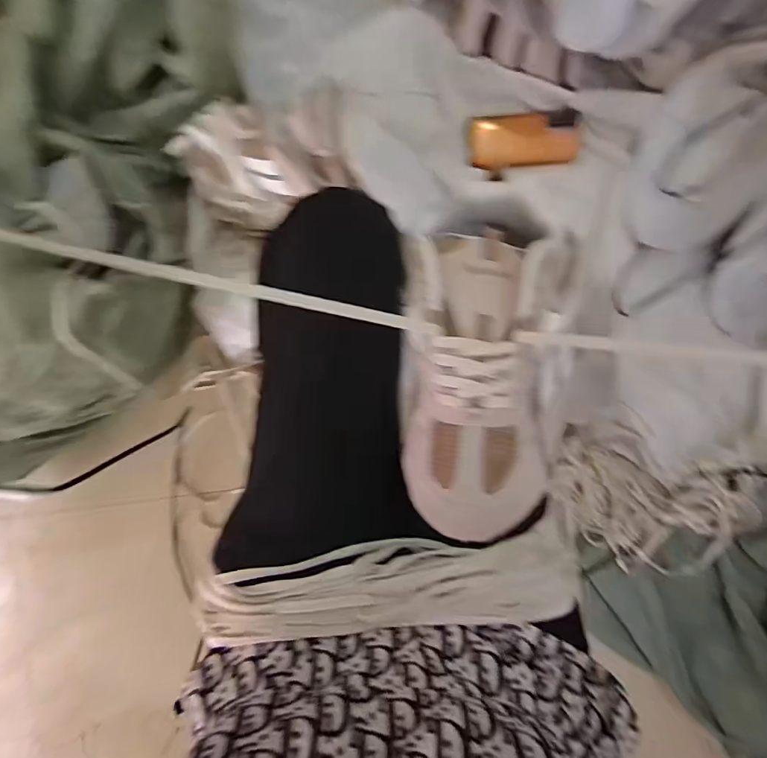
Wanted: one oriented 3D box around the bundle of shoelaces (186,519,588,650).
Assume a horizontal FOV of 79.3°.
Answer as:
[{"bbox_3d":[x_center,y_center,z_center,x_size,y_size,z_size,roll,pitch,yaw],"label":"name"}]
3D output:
[{"bbox_3d":[0.006,0.168,0.370,0.306,0.039,0.070,-8,92,1],"label":"bundle of shoelaces"}]

